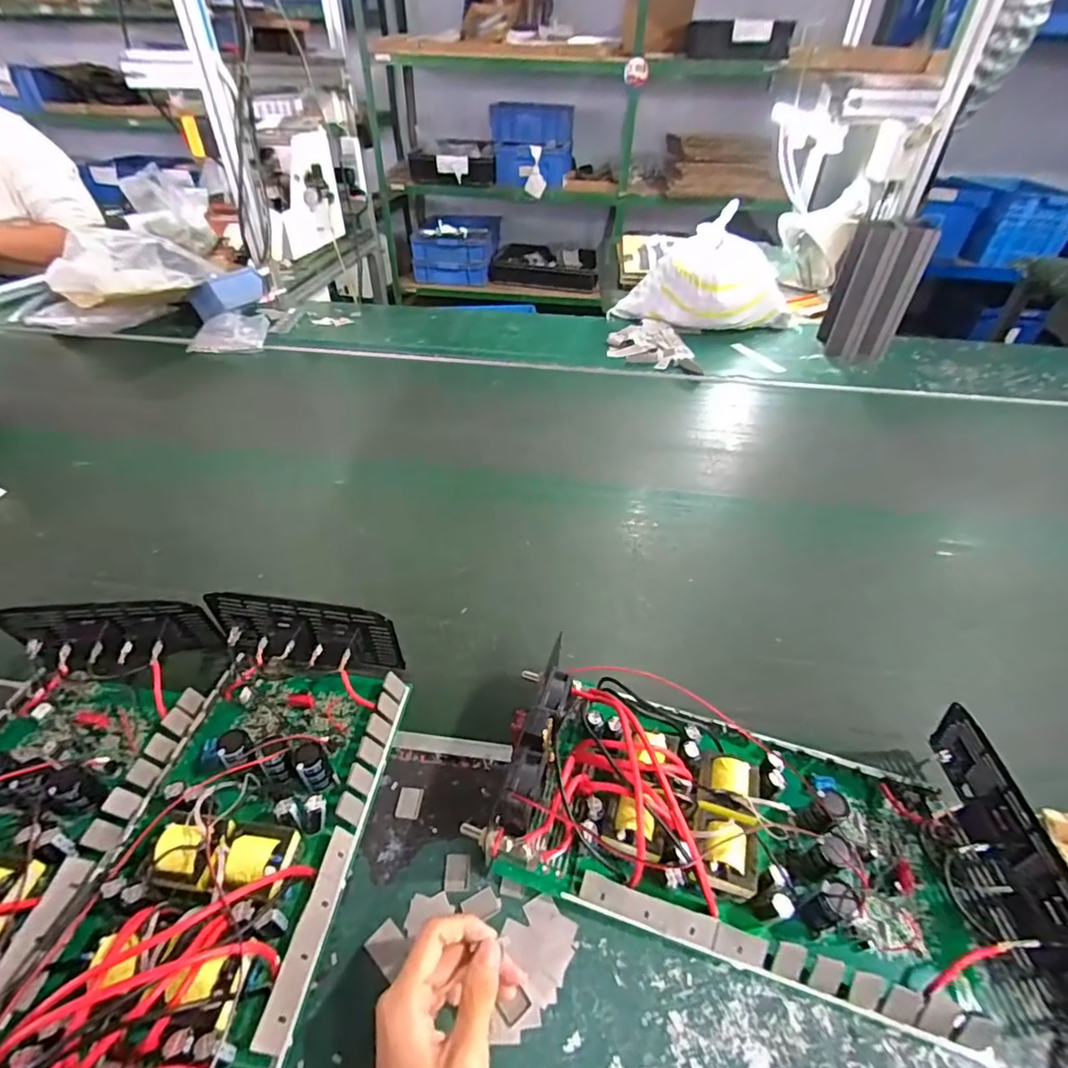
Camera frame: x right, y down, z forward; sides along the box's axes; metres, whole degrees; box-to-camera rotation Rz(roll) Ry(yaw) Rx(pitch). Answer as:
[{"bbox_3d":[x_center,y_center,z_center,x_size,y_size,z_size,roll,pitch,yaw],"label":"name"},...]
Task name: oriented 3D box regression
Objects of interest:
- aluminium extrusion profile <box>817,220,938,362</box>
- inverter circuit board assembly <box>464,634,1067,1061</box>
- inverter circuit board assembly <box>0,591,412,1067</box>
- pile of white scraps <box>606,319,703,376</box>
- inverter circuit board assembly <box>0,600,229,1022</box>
[{"bbox_3d":[0.667,-0.469,1.068,0.139,0.248,0.073,22,46,21],"label":"aluminium extrusion profile"},{"bbox_3d":[0.182,0.212,0.411,0.403,0.082,0.197,11,43,11],"label":"inverter circuit board assembly"},{"bbox_3d":[-0.234,0.219,0.403,0.197,0.068,0.381,4,42,3],"label":"inverter circuit board assembly"},{"bbox_3d":[0.246,-0.394,1.140,0.165,0.042,0.188,0,42,-1],"label":"pile of white scraps"},{"bbox_3d":[-0.412,0.227,0.408,0.215,0.082,0.411,7,42,7],"label":"inverter circuit board assembly"}]

